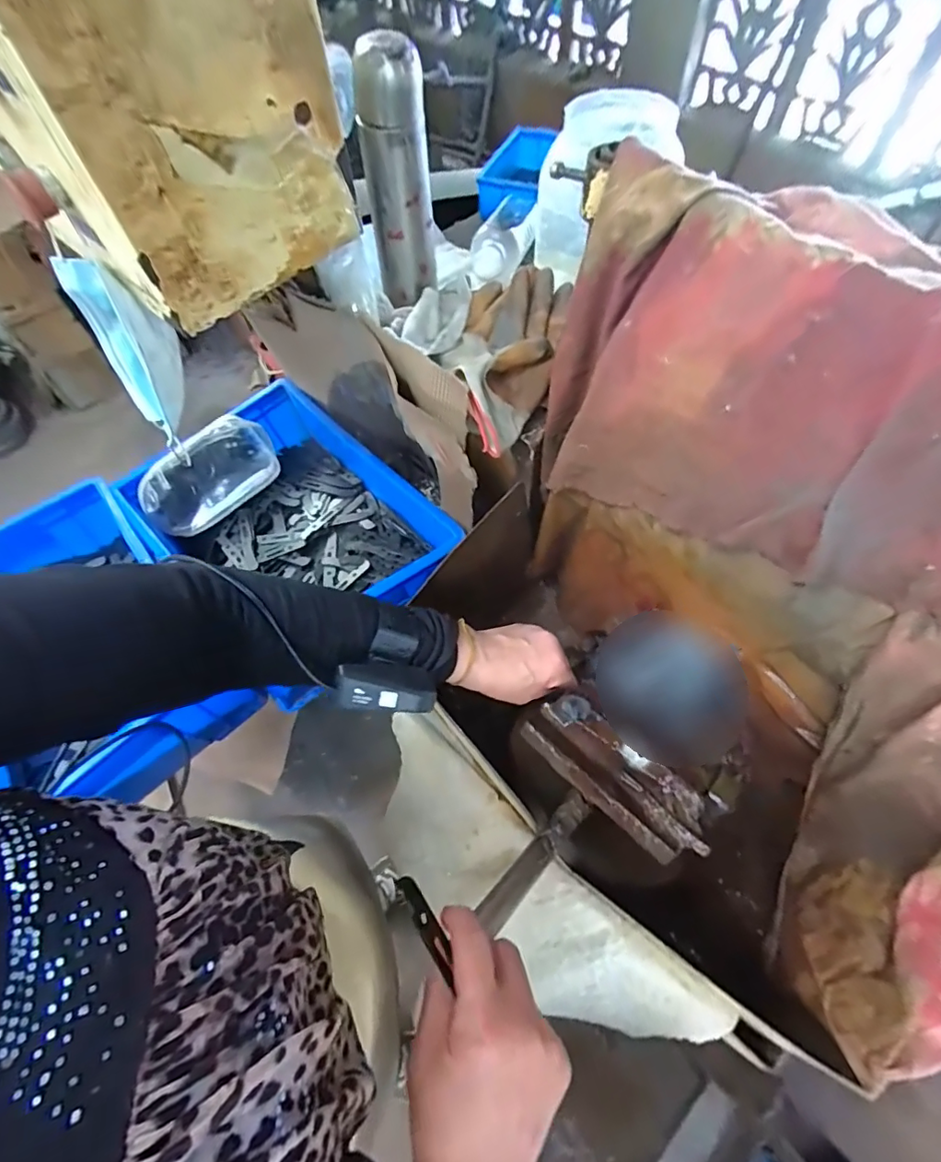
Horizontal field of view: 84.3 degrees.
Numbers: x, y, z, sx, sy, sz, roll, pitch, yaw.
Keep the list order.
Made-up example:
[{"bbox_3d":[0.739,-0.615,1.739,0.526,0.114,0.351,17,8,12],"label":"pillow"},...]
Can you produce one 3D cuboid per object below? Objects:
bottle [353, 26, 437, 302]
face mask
[{"bbox_3d":[-0.075,-0.410,0.544,0.064,0.221,0.056,-9,61,-2],"label":"bottle"},{"bbox_3d":[-0.322,-0.221,0.505,0.062,0.157,0.115,-38,66,-17],"label":"face mask"}]

